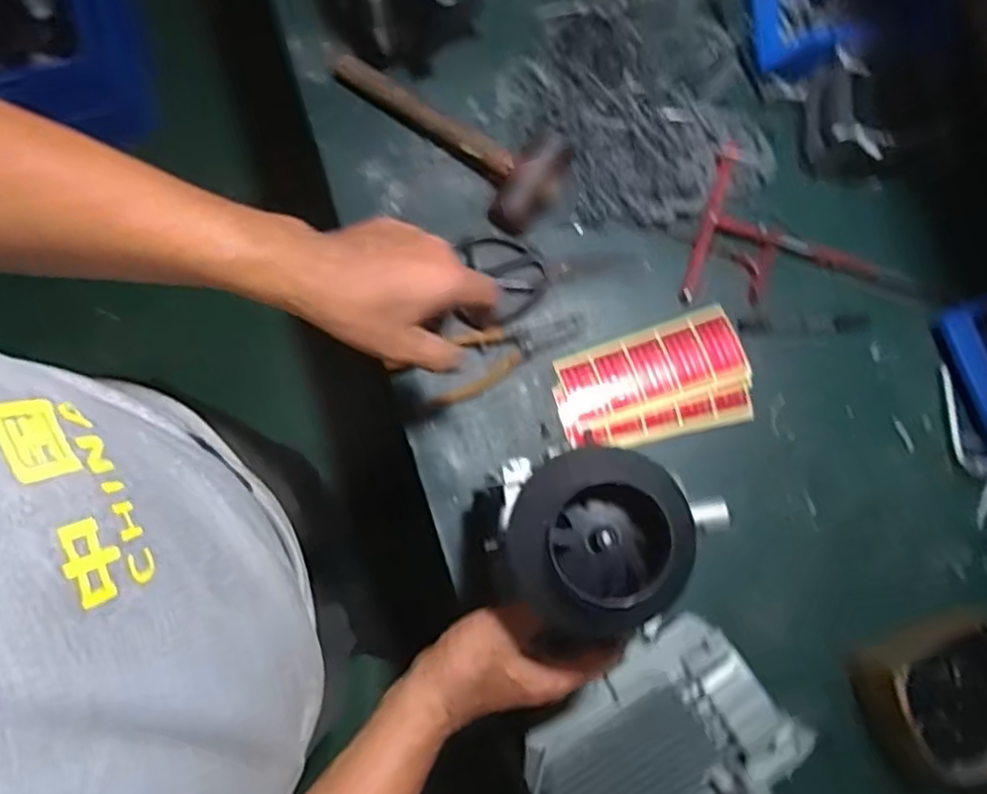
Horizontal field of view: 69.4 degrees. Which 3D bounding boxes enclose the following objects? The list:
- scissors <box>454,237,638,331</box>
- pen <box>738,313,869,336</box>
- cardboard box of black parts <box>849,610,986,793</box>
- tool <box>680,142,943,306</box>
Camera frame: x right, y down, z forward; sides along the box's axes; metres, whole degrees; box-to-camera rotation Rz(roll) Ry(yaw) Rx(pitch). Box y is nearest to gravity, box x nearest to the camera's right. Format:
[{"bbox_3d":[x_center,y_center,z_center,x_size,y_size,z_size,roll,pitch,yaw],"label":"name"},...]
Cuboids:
[{"bbox_3d":[0.048,-0.140,0.750,0.188,0.022,0.097,-19,81,-5],"label":"scissors"},{"bbox_3d":[0.327,-0.075,0.751,0.134,0.009,0.019,-1,80,-2],"label":"pen"},{"bbox_3d":[0.425,0.265,0.653,0.164,0.075,0.125,-18,81,-4],"label":"cardboard box of black parts"},{"bbox_3d":[0.345,-0.162,0.751,0.264,0.026,0.161,11,80,1],"label":"tool"}]

